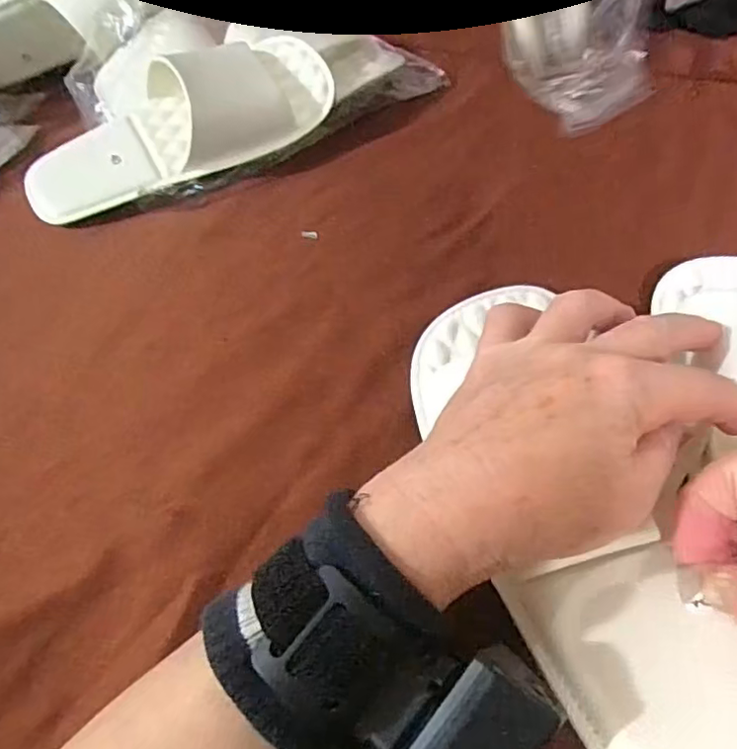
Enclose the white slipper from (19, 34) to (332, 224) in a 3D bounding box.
[{"bbox_3d":[-0.137,-0.179,0.423,0.223,0.076,0.085,-25,51,-14],"label":"white slipper"}]

